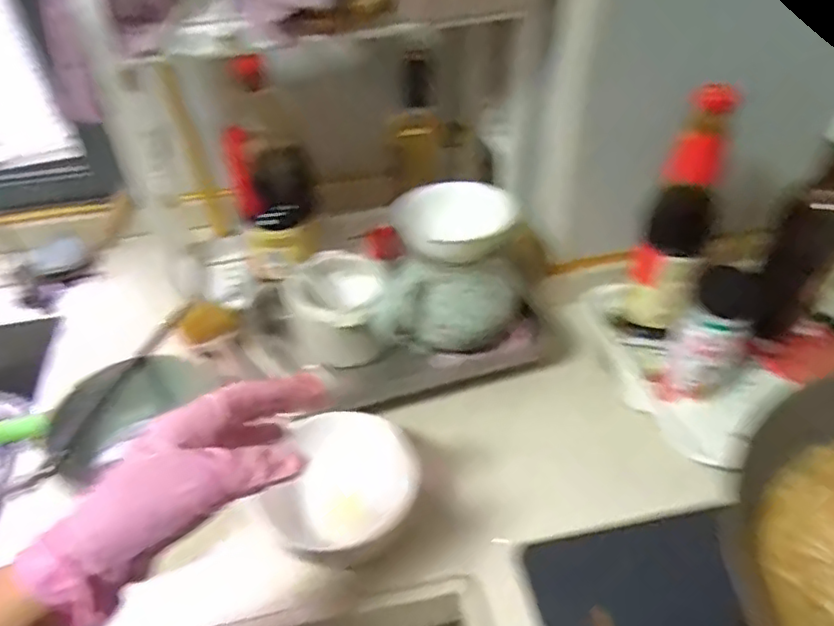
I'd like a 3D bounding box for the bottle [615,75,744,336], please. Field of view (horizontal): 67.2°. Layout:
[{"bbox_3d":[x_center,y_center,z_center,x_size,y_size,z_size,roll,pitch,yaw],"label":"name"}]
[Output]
[{"bbox_3d":[0.258,-0.085,0.626,0.062,0.263,0.070,15,46,18],"label":"bottle"}]

